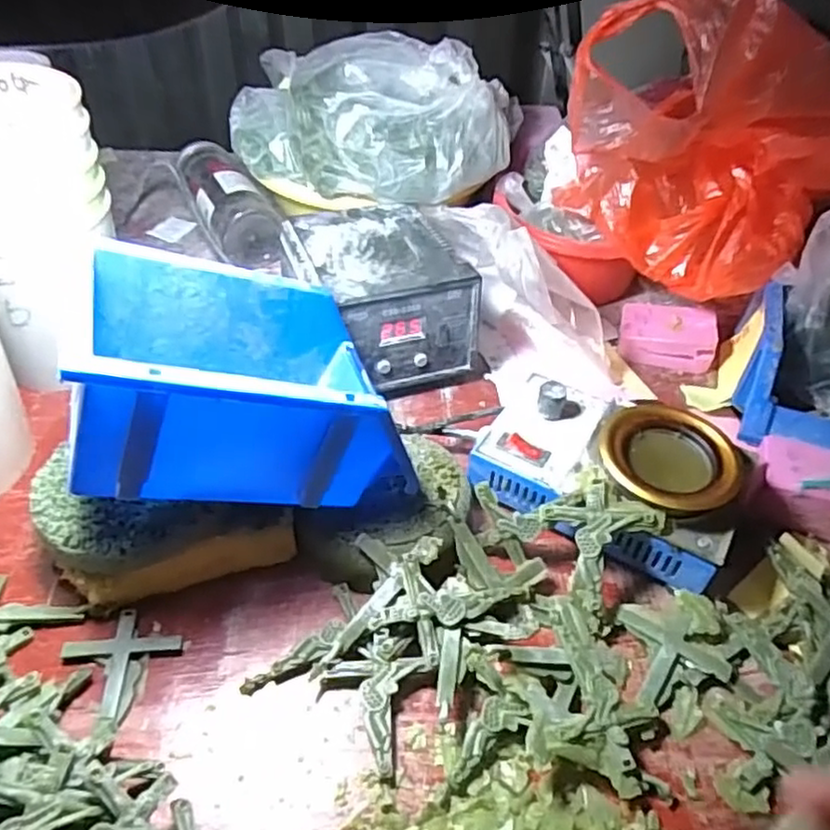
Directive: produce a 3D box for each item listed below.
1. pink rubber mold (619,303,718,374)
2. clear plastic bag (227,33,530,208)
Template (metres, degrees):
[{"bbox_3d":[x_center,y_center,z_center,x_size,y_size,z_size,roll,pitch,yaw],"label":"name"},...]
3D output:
[{"bbox_3d":[0.202,-0.064,0.544,0.072,0.030,0.048,9,45,6],"label":"pink rubber mold"},{"bbox_3d":[-0.039,-0.245,0.548,0.240,0.089,0.131,7,45,4],"label":"clear plastic bag"}]

